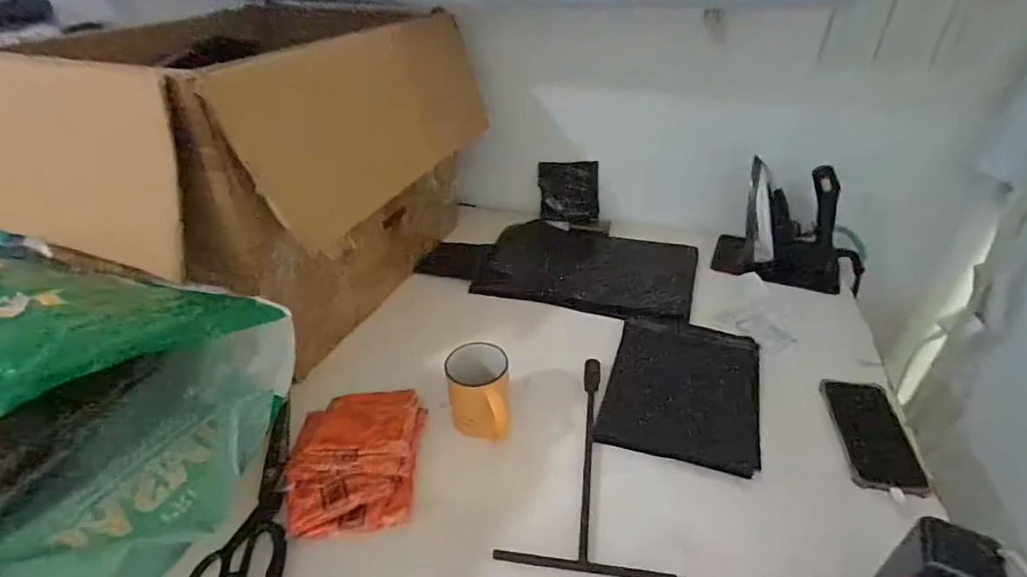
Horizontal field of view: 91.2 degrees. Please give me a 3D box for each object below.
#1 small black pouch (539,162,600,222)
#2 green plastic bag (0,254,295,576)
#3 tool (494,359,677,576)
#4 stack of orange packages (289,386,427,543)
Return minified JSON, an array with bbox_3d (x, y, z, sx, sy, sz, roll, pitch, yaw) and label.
[{"bbox_3d":[0.121,-0.210,1.095,0.127,0.126,0.011,3,23,15],"label":"small black pouch"},{"bbox_3d":[-0.418,0.120,0.458,0.310,0.241,0.309,17,39,26],"label":"green plastic bag"},{"bbox_3d":[0.100,0.197,0.618,0.174,0.017,0.298,6,36,12],"label":"tool"},{"bbox_3d":[-0.185,0.191,0.601,0.140,0.043,0.183,-3,35,-1],"label":"stack of orange packages"}]

